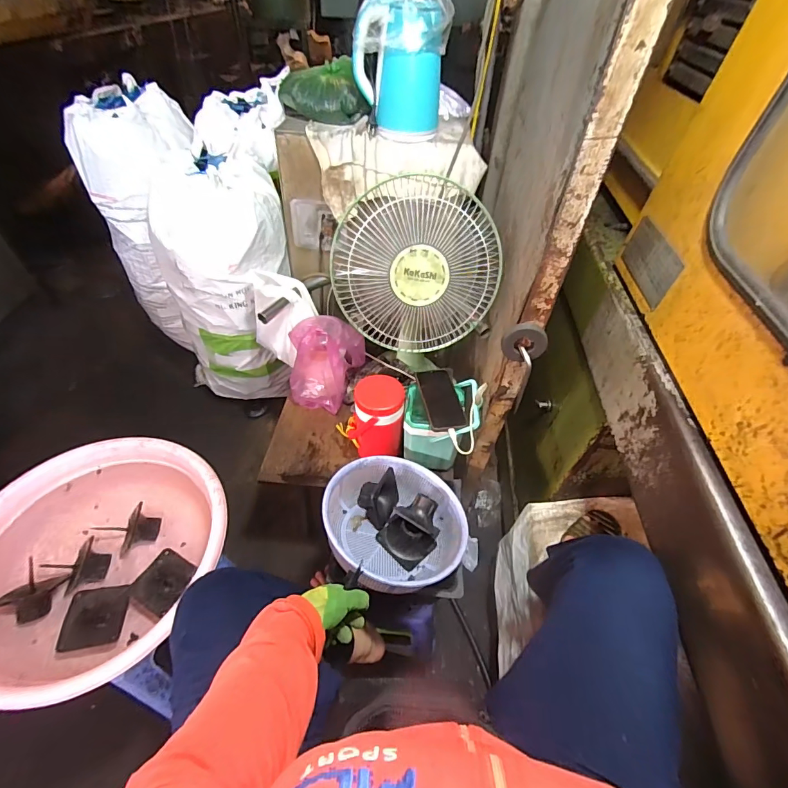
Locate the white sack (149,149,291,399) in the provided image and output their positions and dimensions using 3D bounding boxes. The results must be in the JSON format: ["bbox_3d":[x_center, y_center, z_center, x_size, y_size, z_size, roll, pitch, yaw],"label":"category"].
[{"bbox_3d":[-0.499,-0.280,1.275,0.392,0.750,0.347,-8,48,-11],"label":"white sack"}]

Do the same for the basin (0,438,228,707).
[{"bbox_3d":[-0.510,0.278,0.719,0.407,0.117,0.403,2,47,-2],"label":"basin"}]

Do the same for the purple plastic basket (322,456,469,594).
[{"bbox_3d":[-0.005,0.242,0.759,0.263,0.095,0.263,15,37,-11],"label":"purple plastic basket"}]

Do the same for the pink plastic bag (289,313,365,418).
[{"bbox_3d":[-0.173,-0.087,1.013,0.146,0.211,0.166,27,51,19],"label":"pink plastic bag"}]

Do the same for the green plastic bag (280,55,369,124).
[{"bbox_3d":[-0.180,-0.766,1.036,0.189,0.093,0.206,-14,50,-17],"label":"green plastic bag"}]

